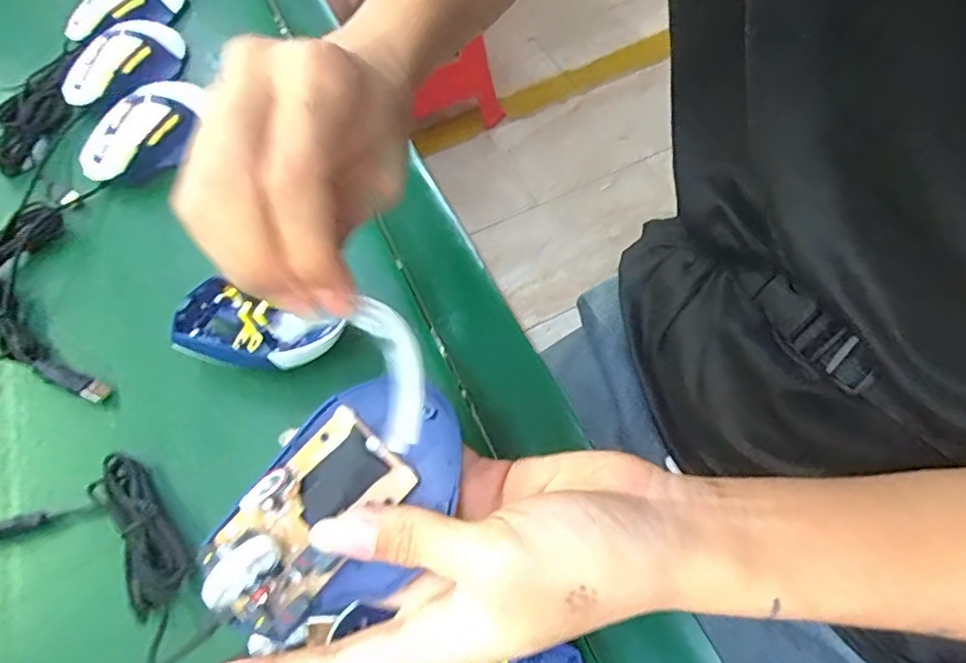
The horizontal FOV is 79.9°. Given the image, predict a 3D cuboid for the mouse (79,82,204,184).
[{"bbox_3d":[-0.283,-0.167,0.484,0.049,0.041,0.108,34,70,24],"label":"mouse"}]

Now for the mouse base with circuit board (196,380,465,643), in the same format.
[{"bbox_3d":[-0.055,0.063,0.221,0.065,0.031,0.102,28,68,21],"label":"mouse base with circuit board"}]

